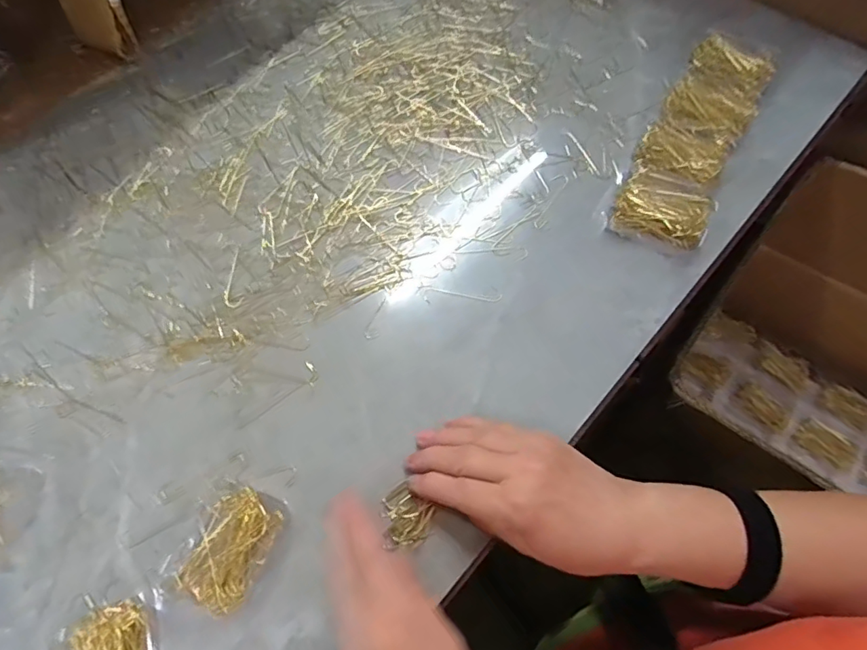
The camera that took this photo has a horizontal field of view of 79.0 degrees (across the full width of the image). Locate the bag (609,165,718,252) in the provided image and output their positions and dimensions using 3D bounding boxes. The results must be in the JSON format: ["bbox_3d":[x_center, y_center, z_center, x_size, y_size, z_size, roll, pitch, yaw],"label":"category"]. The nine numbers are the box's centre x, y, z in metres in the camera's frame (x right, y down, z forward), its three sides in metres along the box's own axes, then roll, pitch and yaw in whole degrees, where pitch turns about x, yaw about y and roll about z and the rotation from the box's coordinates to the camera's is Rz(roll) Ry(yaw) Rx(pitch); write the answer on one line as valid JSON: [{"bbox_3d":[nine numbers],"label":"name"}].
[{"bbox_3d":[0.186,-0.095,0.424,0.071,0.017,0.066,28,69,15],"label":"bag"}]

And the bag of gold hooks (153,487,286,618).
[{"bbox_3d":[-0.135,0.143,0.342,0.058,0.016,0.077,25,68,14],"label":"bag of gold hooks"}]

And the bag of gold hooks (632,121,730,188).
[{"bbox_3d":[0.212,-0.146,0.449,0.067,0.018,0.054,33,71,17],"label":"bag of gold hooks"}]

